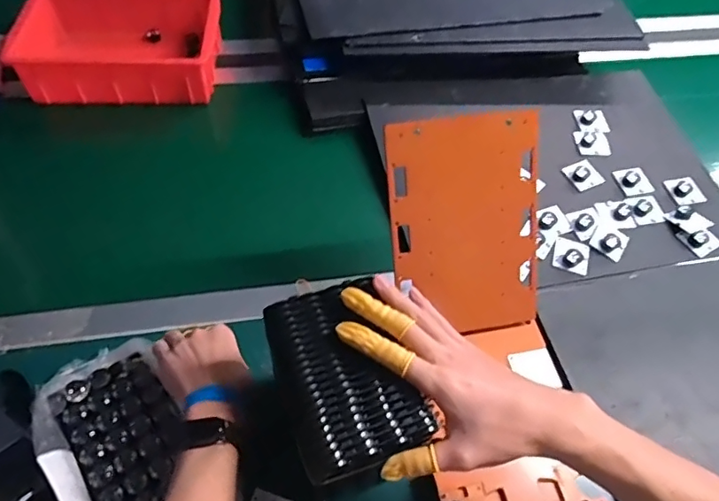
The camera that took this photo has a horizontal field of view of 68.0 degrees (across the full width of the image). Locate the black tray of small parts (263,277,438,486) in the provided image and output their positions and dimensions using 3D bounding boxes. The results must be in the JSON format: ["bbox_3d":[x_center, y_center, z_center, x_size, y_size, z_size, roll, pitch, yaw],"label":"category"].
[{"bbox_3d":[-0.015,0.095,0.417,0.095,0.023,0.141,-18,59,-15],"label":"black tray of small parts"}]

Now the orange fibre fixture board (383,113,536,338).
[{"bbox_3d":[0.114,-0.023,0.567,0.156,0.235,0.008,-9,18,-8],"label":"orange fibre fixture board"}]

